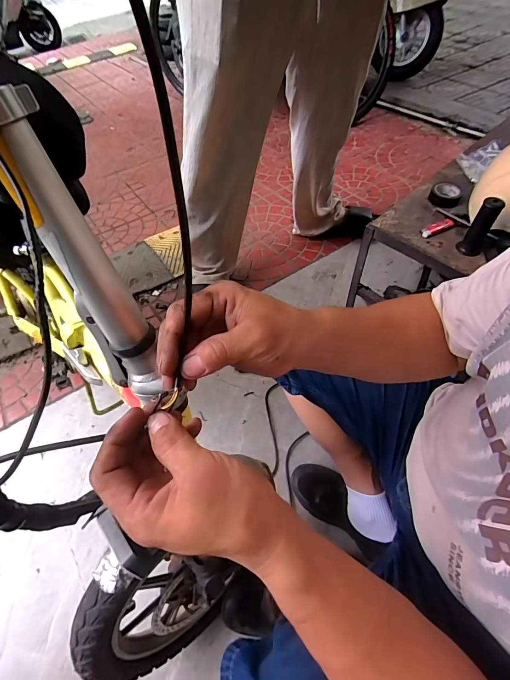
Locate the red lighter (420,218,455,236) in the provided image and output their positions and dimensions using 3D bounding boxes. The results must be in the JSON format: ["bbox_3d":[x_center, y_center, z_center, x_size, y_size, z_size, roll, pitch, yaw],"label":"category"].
[{"bbox_3d":[0.396,-0.245,0.745,0.084,0.008,0.020,-25,60,-14],"label":"red lighter"}]

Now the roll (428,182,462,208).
[{"bbox_3d":[0.442,-0.337,0.795,0.065,0.025,0.066,-1,57,1],"label":"roll"}]

